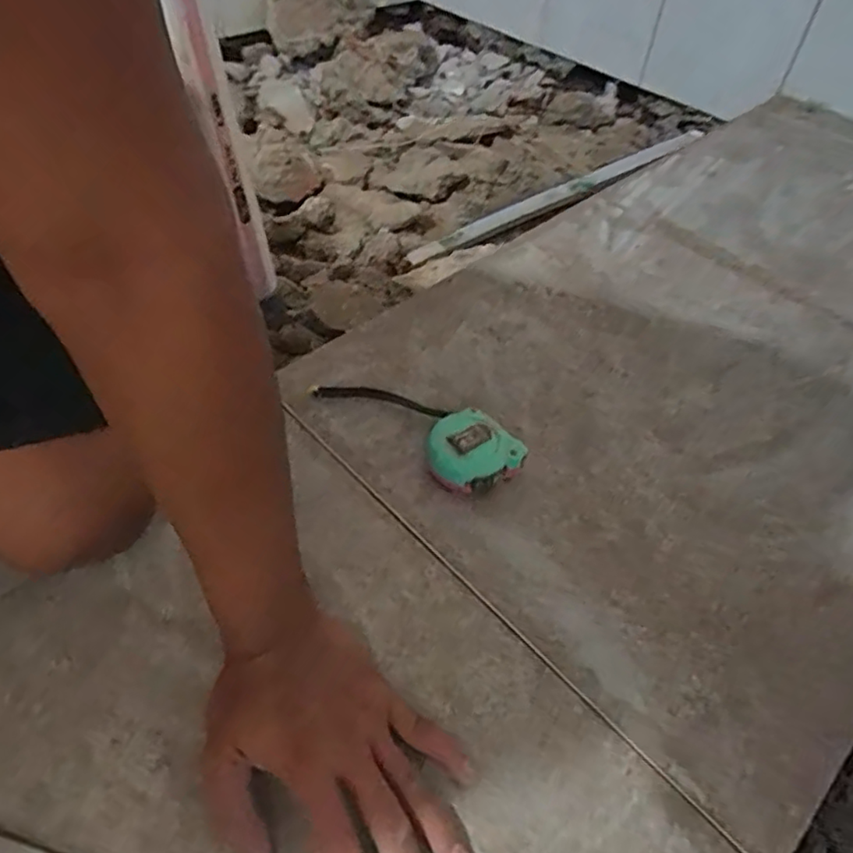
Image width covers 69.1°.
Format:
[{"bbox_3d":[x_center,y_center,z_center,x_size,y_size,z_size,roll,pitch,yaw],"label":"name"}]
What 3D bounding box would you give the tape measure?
[{"bbox_3d":[-0.010,-0.007,0.513,0.186,0.034,0.059,34,56,25],"label":"tape measure"}]

